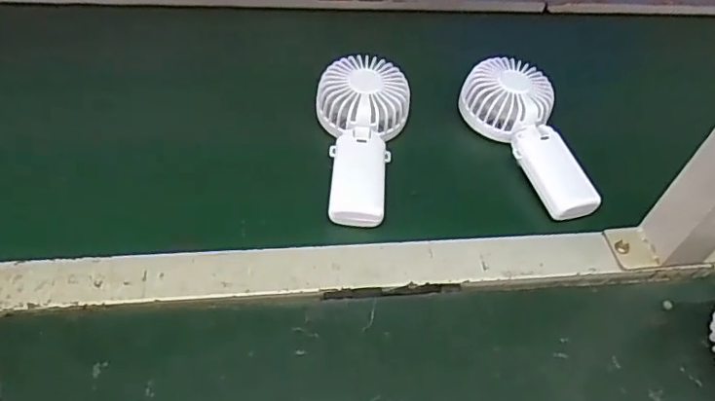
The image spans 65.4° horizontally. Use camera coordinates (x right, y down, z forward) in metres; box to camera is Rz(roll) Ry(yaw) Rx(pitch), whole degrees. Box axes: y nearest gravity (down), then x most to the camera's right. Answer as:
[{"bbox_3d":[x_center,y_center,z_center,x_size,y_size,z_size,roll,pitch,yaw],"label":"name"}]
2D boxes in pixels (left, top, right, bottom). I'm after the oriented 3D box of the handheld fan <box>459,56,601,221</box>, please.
[{"bbox_3d":[0.156,-0.063,0.517,0.084,0.038,0.170,-3,51,-9],"label":"handheld fan"}]

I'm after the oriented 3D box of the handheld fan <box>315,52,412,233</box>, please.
[{"bbox_3d":[0.002,-0.060,0.494,0.082,0.041,0.169,7,50,-1],"label":"handheld fan"}]

